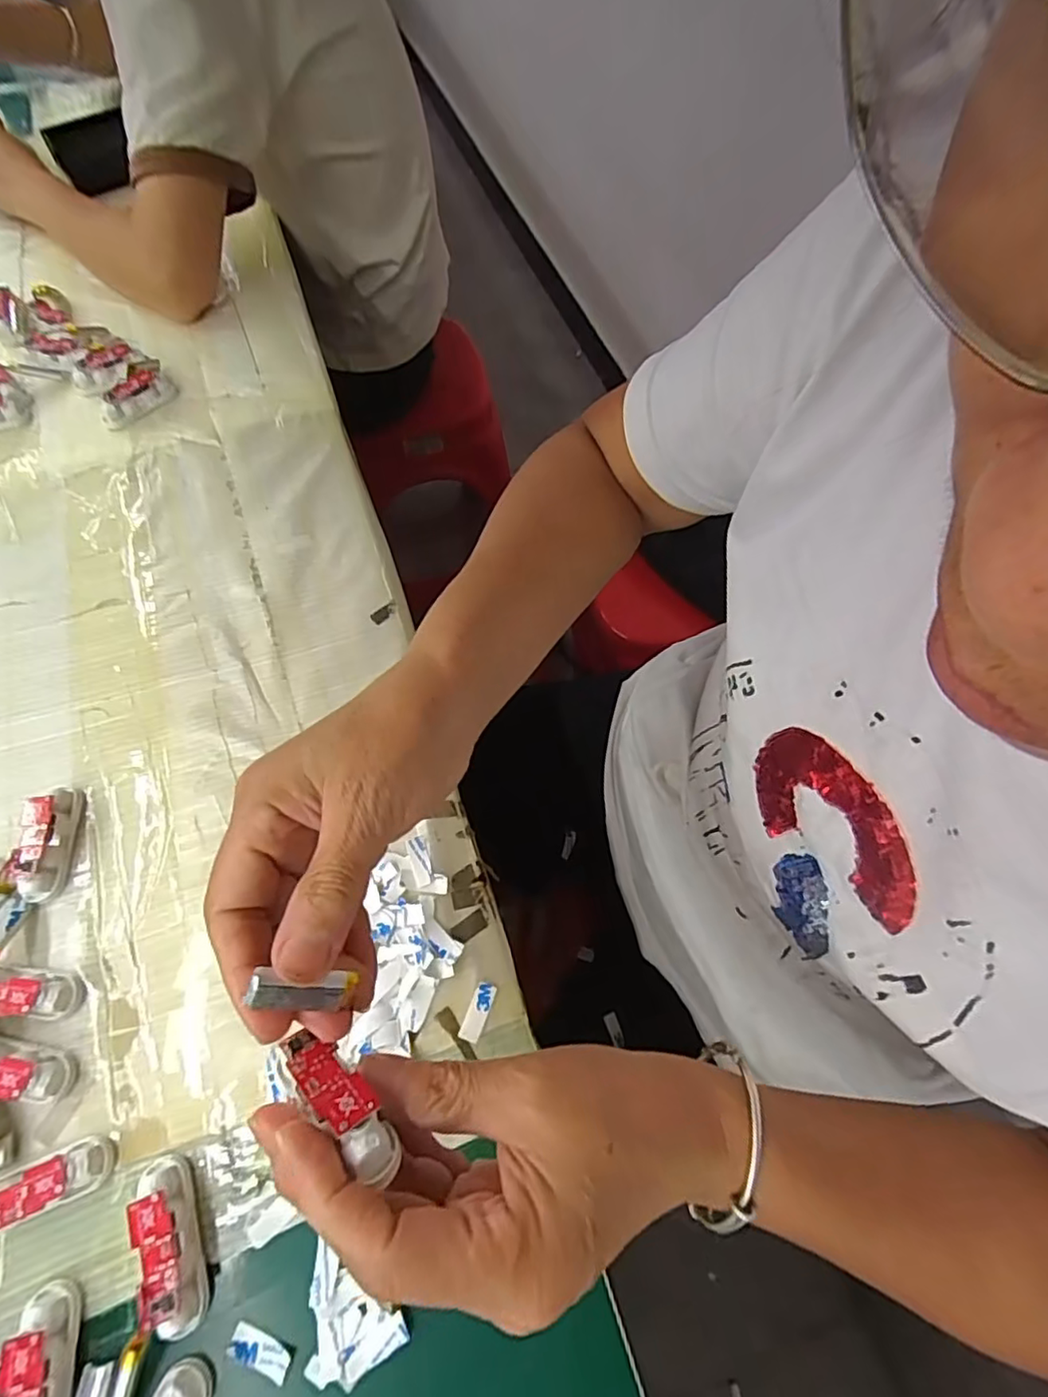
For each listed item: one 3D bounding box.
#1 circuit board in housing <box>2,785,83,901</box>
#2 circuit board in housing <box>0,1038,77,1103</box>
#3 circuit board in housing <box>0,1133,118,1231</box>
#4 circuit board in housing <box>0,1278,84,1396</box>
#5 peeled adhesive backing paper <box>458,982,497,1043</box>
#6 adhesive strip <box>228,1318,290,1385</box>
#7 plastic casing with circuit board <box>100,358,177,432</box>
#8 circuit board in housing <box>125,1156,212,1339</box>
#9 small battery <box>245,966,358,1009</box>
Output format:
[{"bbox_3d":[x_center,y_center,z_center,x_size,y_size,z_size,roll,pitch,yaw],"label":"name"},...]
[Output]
[{"bbox_3d":[-0.263,0.076,0.328,0.021,0.021,0.062,-5,64,-3],"label":"circuit board in housing"},{"bbox_3d":[-0.243,0.173,0.280,0.053,0.022,0.018,11,64,5],"label":"circuit board in housing"},{"bbox_3d":[-0.214,0.213,0.263,0.052,0.022,0.022,-19,66,-9],"label":"circuit board in housing"},{"bbox_3d":[-0.192,0.273,0.236,0.018,0.021,0.060,-13,65,-7],"label":"circuit board in housing"},{"bbox_3d":[-0.023,0.159,0.304,0.010,0.004,0.027,21,66,10],"label":"peeled adhesive backing paper"},{"bbox_3d":[-0.110,0.271,0.248,0.027,0.004,0.011,19,65,9],"label":"adhesive strip"},{"bbox_3d":[-0.316,-0.248,0.484,0.036,0.021,0.063,41,70,17],"label":"plastic casing with circuit board"},{"bbox_3d":[-0.153,0.234,0.256,0.018,0.021,0.062,-22,66,-10],"label":"circuit board in housing"},{"bbox_3d":[-0.072,0.094,0.194,0.031,0.005,0.011,19,60,-29],"label":"small battery"}]

